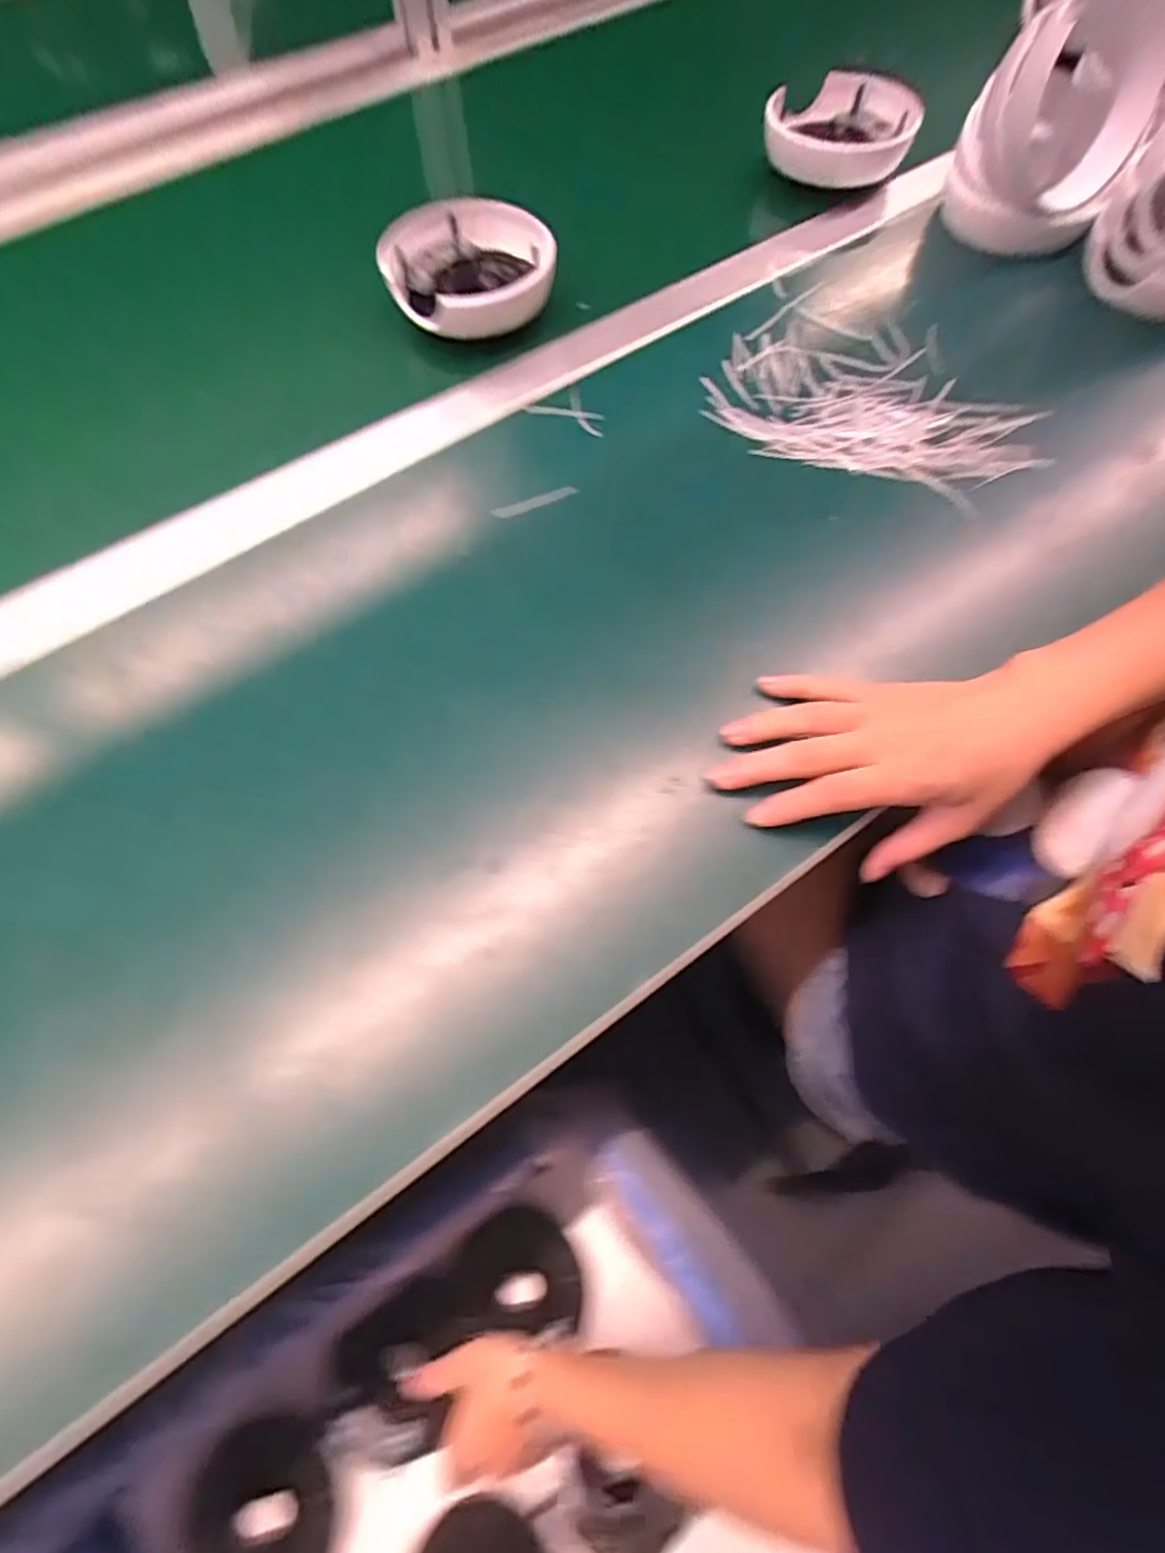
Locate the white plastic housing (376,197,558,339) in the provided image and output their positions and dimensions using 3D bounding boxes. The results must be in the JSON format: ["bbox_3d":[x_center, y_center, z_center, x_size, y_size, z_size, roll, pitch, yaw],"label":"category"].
[{"bbox_3d":[-0.079,-0.361,0.469,0.115,0.039,0.122,-6,66,-1],"label":"white plastic housing"}]

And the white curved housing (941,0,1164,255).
[{"bbox_3d":[0.351,-0.483,0.489,0.114,0.118,0.078,31,70,14],"label":"white curved housing"}]

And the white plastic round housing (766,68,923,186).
[{"bbox_3d":[0.222,-0.559,0.566,0.120,0.032,0.149,17,67,9],"label":"white plastic round housing"}]

